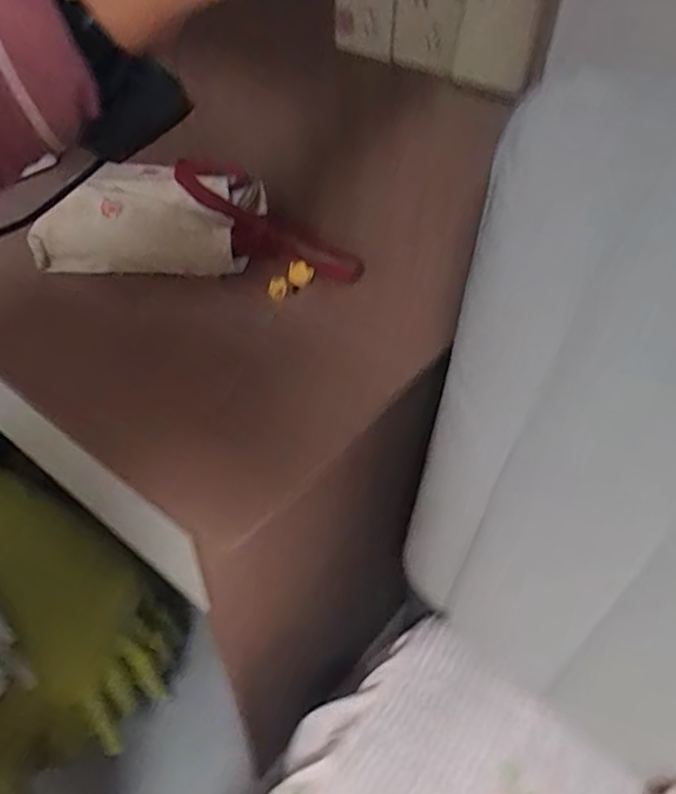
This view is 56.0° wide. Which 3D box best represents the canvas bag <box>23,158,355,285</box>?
[{"bbox_3d":[-0.198,-0.255,0.924,0.454,0.103,0.208,3,44,2],"label":"canvas bag"}]

